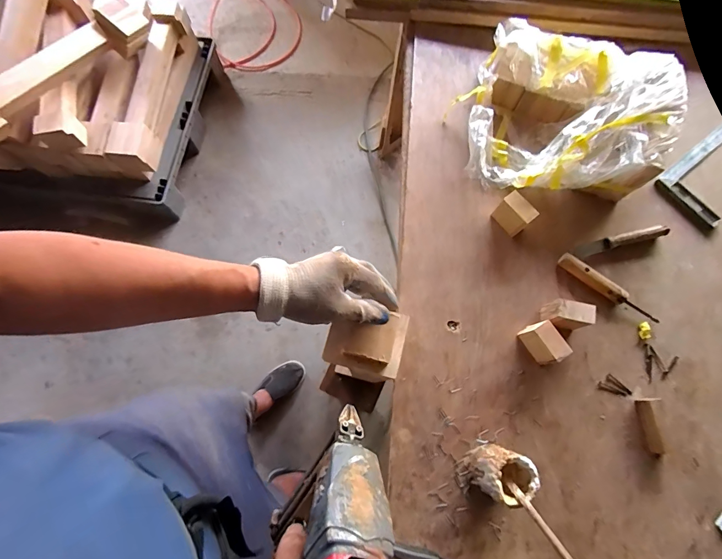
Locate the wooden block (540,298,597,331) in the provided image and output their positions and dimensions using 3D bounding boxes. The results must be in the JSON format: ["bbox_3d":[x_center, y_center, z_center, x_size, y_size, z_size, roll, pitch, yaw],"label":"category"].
[{"bbox_3d":[0.340,0.058,0.603,0.061,0.060,0.032,13,72,4],"label":"wooden block"}]

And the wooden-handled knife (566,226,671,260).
[{"bbox_3d":[0.468,-0.070,0.663,0.175,0.025,0.022,-14,72,-5],"label":"wooden-handled knife"}]

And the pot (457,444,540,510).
[{"bbox_3d":[0.191,0.271,0.515,0.079,0.088,0.063,17,72,5],"label":"pot"}]

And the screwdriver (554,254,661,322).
[{"bbox_3d":[0.430,0.016,0.636,0.183,0.025,0.031,34,75,10],"label":"screwdriver"}]

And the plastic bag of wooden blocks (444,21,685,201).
[{"bbox_3d":[0.371,-0.317,0.685,0.350,0.130,0.311,4,72,1],"label":"plastic bag of wooden blocks"}]

